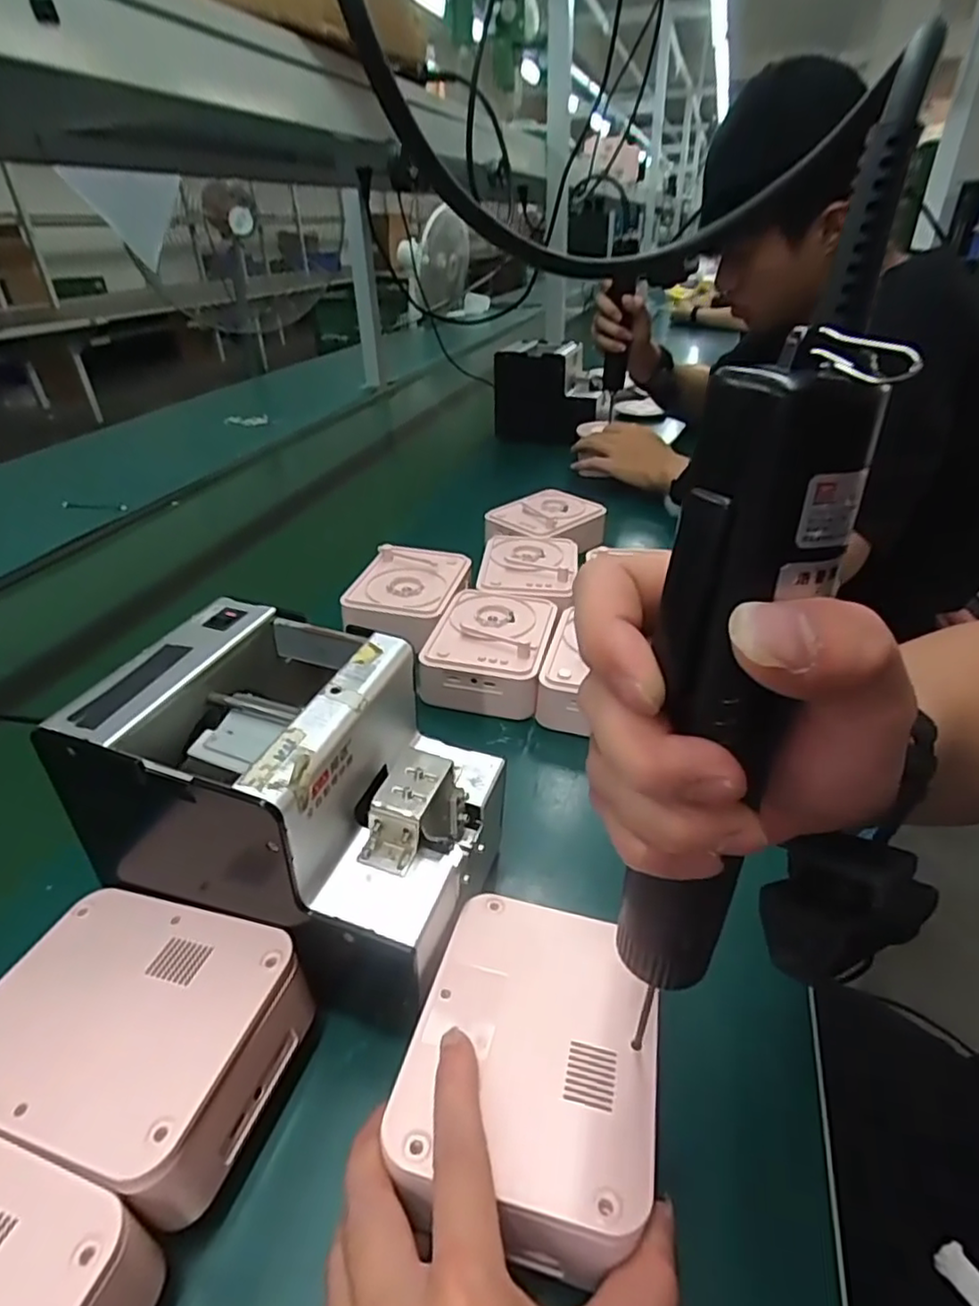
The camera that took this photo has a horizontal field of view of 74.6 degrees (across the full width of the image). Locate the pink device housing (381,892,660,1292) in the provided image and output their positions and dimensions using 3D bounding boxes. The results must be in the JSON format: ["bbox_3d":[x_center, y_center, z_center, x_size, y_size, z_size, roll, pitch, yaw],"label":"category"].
[{"bbox_3d":[0.020,0.166,0.272,0.096,0.033,0.130,6,35,12],"label":"pink device housing"}]

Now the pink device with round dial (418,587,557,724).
[{"bbox_3d":[0.003,-0.005,0.553,0.100,0.046,0.132,6,35,11],"label":"pink device with round dial"}]

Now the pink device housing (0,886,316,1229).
[{"bbox_3d":[-0.153,0.160,0.278,0.127,0.038,0.097,10,36,17],"label":"pink device housing"}]

